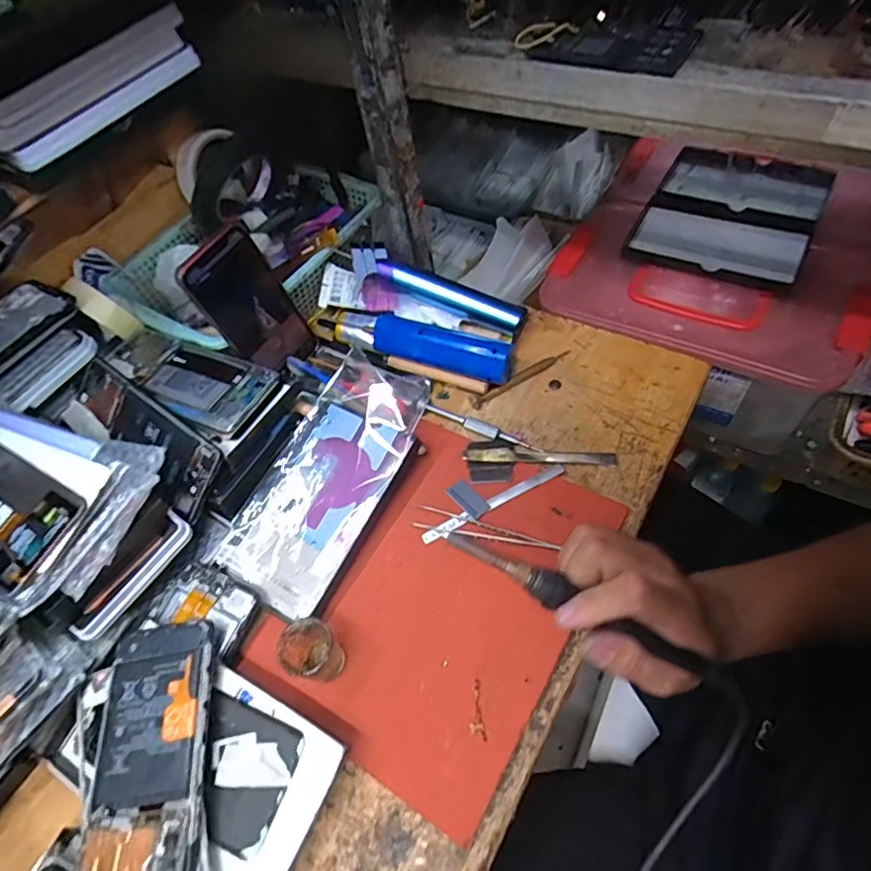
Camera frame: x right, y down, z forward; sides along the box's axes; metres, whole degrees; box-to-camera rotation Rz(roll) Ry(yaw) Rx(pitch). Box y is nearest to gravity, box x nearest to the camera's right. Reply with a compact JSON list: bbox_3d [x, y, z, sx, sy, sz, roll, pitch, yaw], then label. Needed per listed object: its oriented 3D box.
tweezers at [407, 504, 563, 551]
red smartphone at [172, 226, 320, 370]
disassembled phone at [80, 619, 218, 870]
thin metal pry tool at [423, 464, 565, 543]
[{"bbox_3d":[0.038,0.074,0.435,0.115,0.010,0.019,12,59,16],"label":"tweezers"},{"bbox_3d":[-0.165,-0.114,0.503,0.007,0.142,0.073,23,67,39],"label":"red smartphone"},{"bbox_3d":[-0.178,0.209,0.345,0.075,0.013,0.171,-12,57,0],"label":"disassembled phone"},{"bbox_3d":[0.048,0.055,0.452,0.129,0.004,0.010,-27,57,-10],"label":"thin metal pry tool"}]

